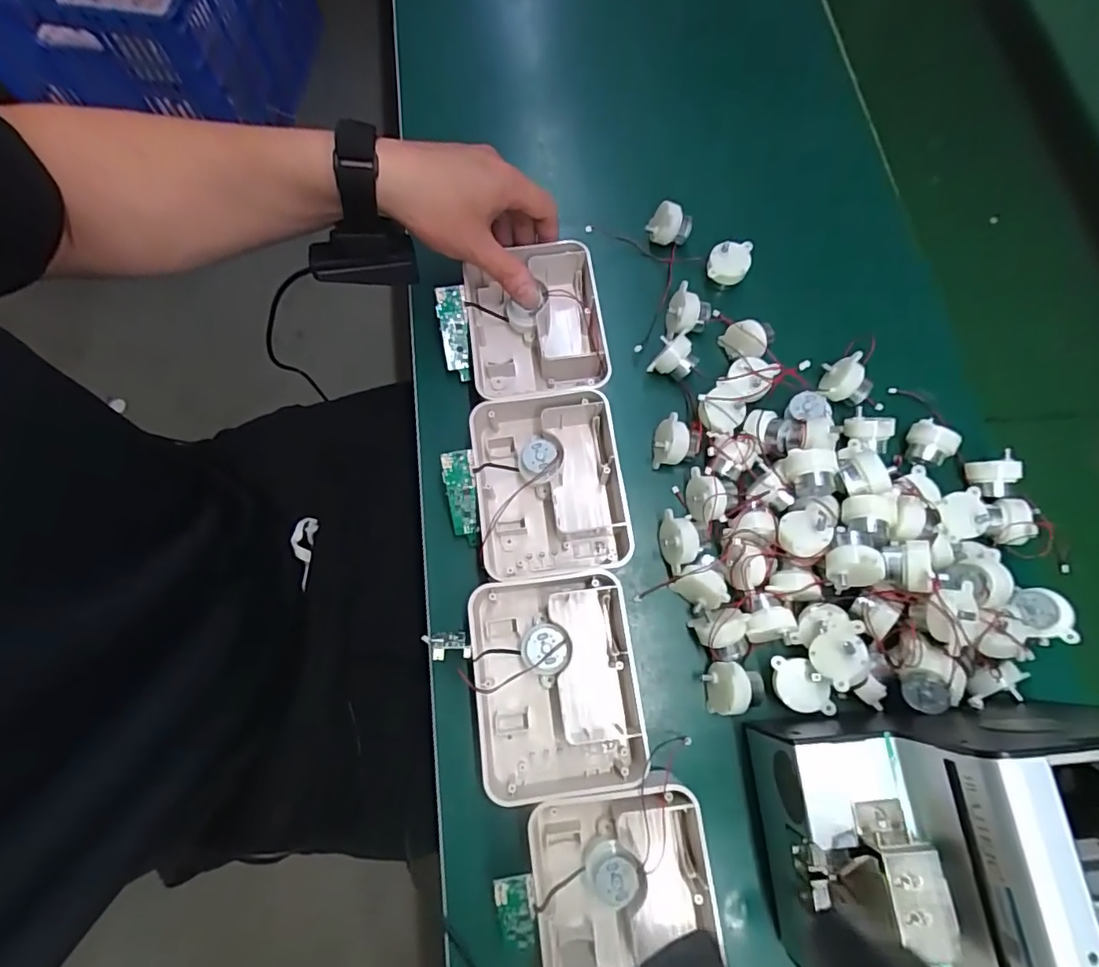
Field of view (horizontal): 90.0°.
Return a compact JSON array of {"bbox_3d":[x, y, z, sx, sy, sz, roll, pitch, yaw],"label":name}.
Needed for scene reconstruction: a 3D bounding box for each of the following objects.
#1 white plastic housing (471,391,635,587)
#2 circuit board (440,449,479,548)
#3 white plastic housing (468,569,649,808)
[{"bbox_3d":[0.001,0.002,0.390,0.102,0.052,0.129,-6,67,-4],"label":"white plastic housing"},{"bbox_3d":[-0.061,0.012,0.385,0.021,0.005,0.070,-7,108,-4],"label":"circuit board"},{"bbox_3d":[0.004,0.123,0.352,0.105,0.048,0.135,-7,68,-4],"label":"white plastic housing"}]

